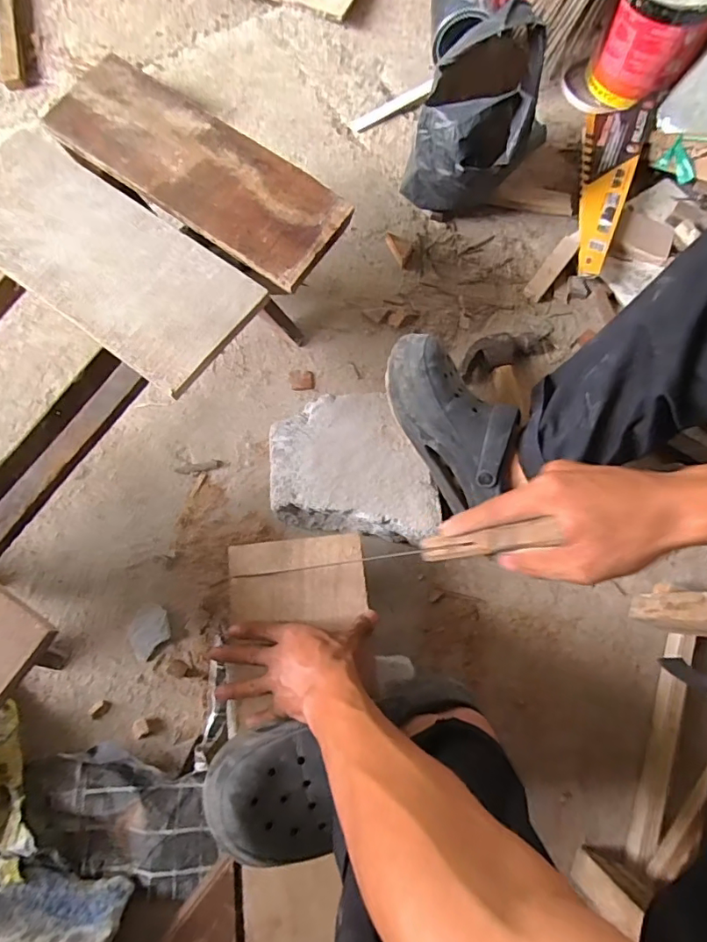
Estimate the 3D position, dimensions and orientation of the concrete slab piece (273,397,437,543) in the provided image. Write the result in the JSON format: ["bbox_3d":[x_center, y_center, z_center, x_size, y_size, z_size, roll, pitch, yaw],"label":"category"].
[{"bbox_3d":[0.005,-0.009,0.647,0.218,0.071,0.174,9,75,2],"label":"concrete slab piece"}]

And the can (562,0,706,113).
[{"bbox_3d":[0.460,-0.685,0.788,0.173,0.166,0.178,29,76,7],"label":"can"}]

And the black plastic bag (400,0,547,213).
[{"bbox_3d":[0.175,-0.472,0.699,0.151,0.214,0.153,27,76,5],"label":"black plastic bag"}]

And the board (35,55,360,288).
[{"bbox_3d":[-0.173,-0.333,0.552,0.348,0.019,0.120,35,77,8],"label":"board"}]

